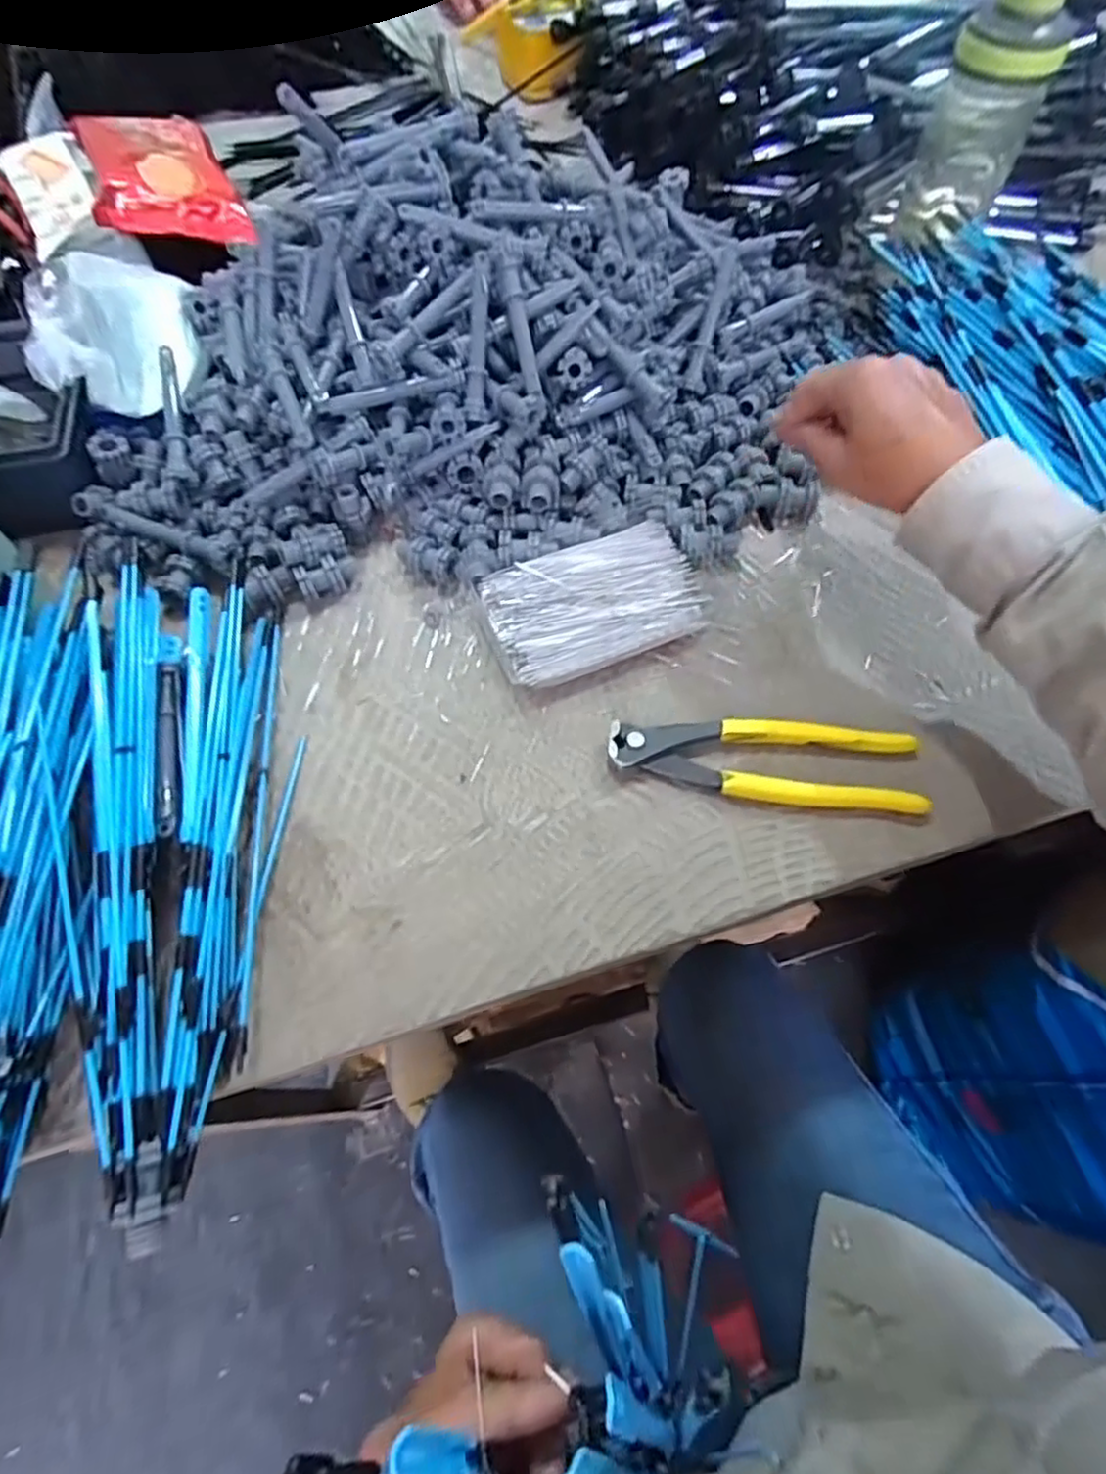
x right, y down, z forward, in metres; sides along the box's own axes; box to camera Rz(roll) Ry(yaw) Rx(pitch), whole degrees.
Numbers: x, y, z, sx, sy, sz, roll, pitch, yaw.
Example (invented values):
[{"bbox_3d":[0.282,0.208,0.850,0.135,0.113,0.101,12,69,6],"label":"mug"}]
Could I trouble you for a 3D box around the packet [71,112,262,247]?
[{"bbox_3d":[-0.311,-0.456,0.545,0.107,0.029,0.144,-14,72,-26],"label":"packet"}]

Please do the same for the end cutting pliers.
[{"bbox_3d":[0.114,0.011,0.372,0.164,0.014,0.050,6,62,4],"label":"end cutting pliers"}]

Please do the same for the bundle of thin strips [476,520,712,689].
[{"bbox_3d":[0.026,-0.080,0.420,0.131,0.025,0.081,-22,64,-11],"label":"bundle of thin strips"}]

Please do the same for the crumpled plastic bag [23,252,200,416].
[{"bbox_3d":[-0.287,-0.267,0.451,0.092,0.051,0.102,-23,64,-11],"label":"crumpled plastic bag"}]

